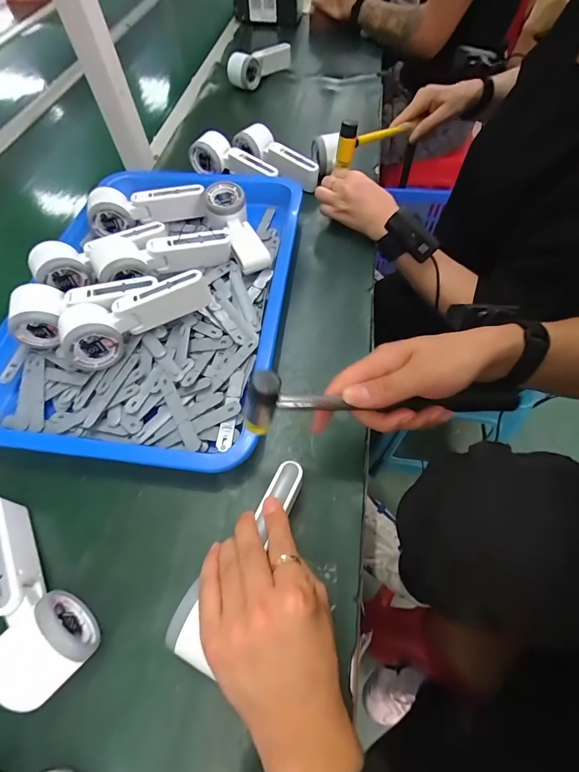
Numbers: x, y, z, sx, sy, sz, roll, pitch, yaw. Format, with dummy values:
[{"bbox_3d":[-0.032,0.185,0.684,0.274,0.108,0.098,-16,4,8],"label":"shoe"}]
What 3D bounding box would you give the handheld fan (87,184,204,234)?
[{"bbox_3d":[-0.207,-0.264,0.524,0.158,0.054,0.042,-18,60,-8],"label":"handheld fan"}]

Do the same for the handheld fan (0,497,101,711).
[{"bbox_3d":[-0.220,0.168,0.296,0.054,0.057,0.160,-40,66,-19],"label":"handheld fan"}]

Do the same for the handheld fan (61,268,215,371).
[{"bbox_3d":[-0.171,-0.079,0.407,0.164,0.057,0.065,-23,61,-10],"label":"handheld fan"}]

